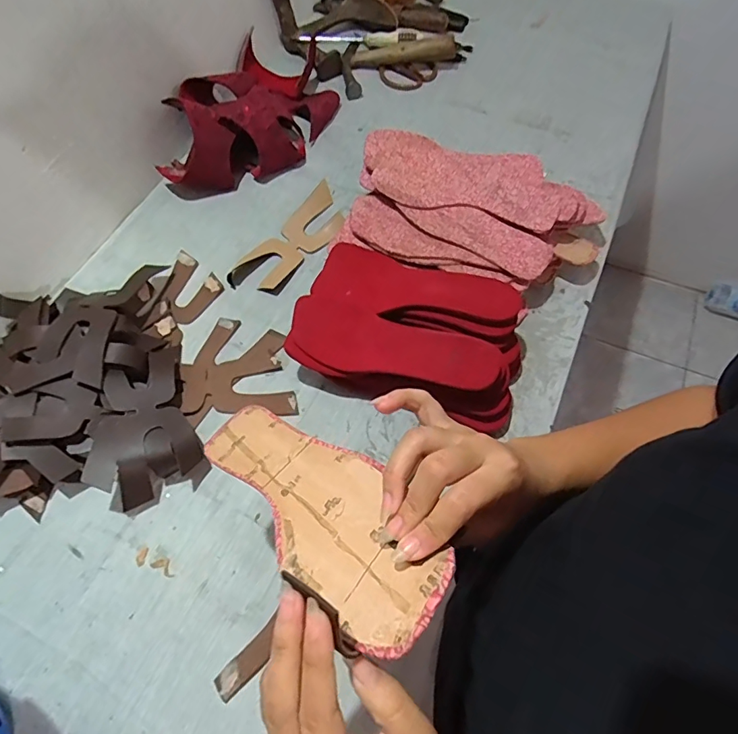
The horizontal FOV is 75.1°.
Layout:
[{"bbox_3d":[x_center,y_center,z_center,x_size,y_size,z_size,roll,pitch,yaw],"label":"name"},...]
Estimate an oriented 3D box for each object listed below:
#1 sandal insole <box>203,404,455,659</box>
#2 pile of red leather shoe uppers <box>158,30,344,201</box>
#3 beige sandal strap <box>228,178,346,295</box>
[{"bbox_3d":[-0.040,0.077,0.307,0.074,0.006,0.233,-40,37,-17],"label":"sandal insole"},{"bbox_3d":[-0.184,-0.414,0.784,0.187,0.104,0.337,21,65,14],"label":"pile of red leather shoe uppers"},{"bbox_3d":[-0.107,-0.181,0.694,0.084,0.015,0.211,33,68,20],"label":"beige sandal strap"}]

